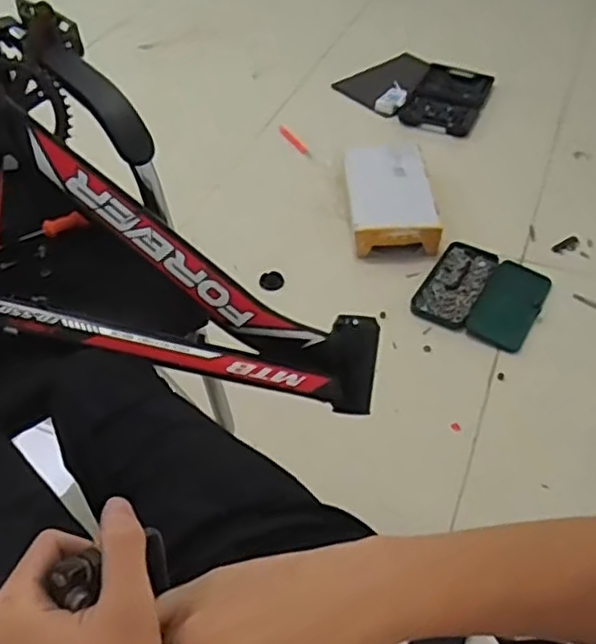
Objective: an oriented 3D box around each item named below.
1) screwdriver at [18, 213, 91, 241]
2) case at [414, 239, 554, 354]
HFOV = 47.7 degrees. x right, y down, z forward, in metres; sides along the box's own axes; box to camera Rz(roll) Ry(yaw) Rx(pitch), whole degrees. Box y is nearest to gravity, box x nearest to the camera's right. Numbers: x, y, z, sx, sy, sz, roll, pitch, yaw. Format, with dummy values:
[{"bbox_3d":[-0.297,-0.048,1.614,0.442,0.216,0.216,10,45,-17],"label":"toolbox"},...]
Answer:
[{"bbox_3d":[-0.328,-0.128,0.906,0.090,0.017,0.024,-18,51,-15],"label":"screwdriver"},{"bbox_3d":[0.402,-0.067,1.467,0.242,0.026,0.265,25,53,20],"label":"case"}]

